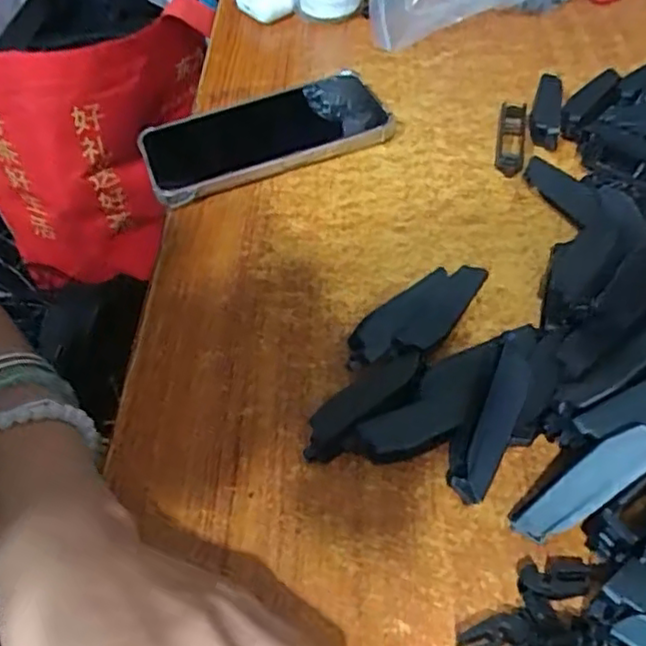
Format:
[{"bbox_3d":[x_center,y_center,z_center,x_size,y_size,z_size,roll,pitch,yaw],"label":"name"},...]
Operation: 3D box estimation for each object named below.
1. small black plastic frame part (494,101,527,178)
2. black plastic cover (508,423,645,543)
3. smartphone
[{"bbox_3d":[0.124,-0.122,0.442,0.018,0.006,0.072,7,51,12],"label":"small black plastic frame part"},{"bbox_3d":[0.104,0.063,0.266,0.066,0.009,0.021,-39,51,9],"label":"black plastic cover"},{"bbox_3d":[-0.041,-0.131,0.465,0.163,0.016,0.088,-19,50,-10],"label":"smartphone"}]

